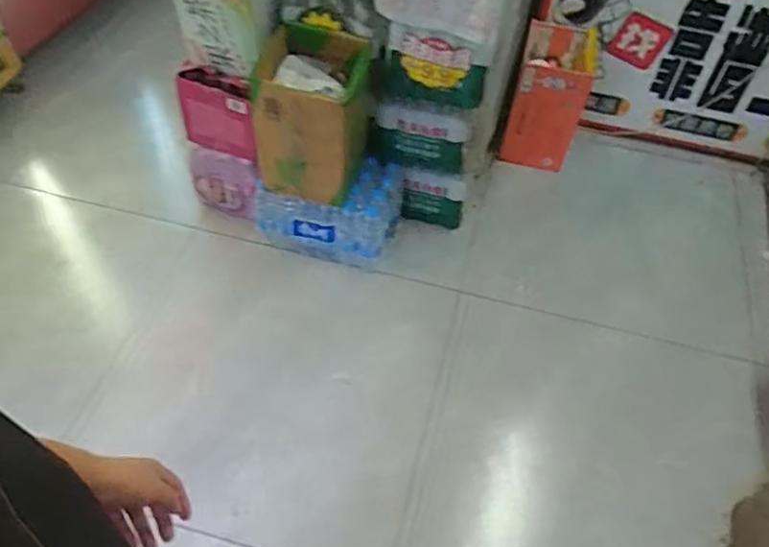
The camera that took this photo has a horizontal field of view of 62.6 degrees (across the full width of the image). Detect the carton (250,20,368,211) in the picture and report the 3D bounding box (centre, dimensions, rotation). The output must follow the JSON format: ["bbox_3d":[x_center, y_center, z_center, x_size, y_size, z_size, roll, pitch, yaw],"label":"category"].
[{"bbox_3d":[-0.176,-0.400,1.542,0.254,0.304,0.280,3,51,0],"label":"carton"}]

